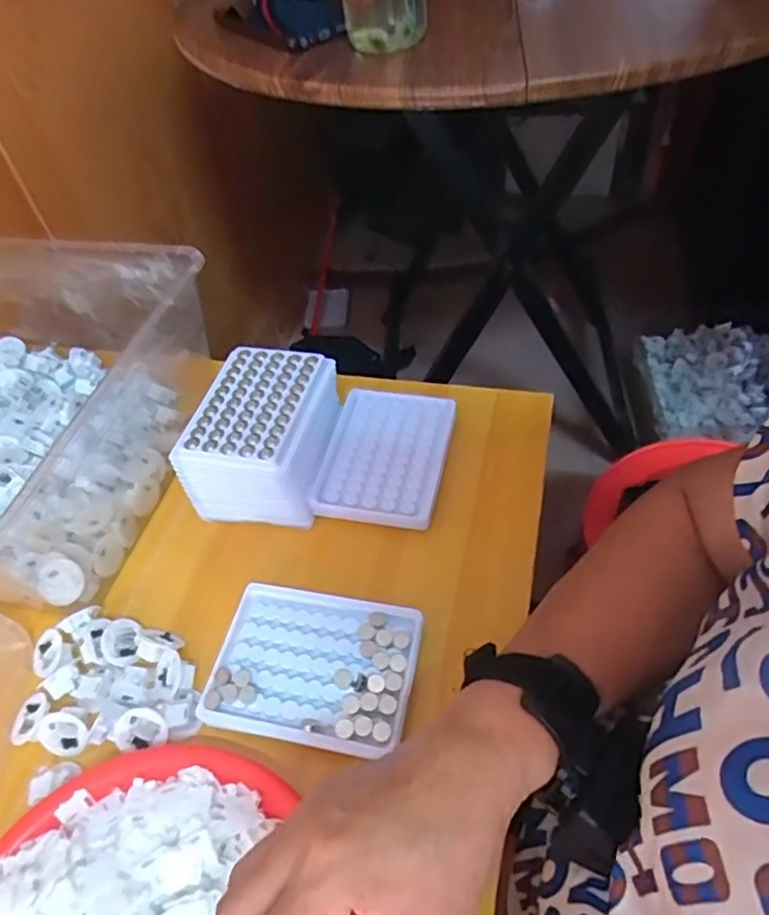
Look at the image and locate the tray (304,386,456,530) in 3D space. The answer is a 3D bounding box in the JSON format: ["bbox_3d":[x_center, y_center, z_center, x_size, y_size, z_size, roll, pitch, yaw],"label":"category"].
[{"bbox_3d":[0.002,-0.005,0.535,0.096,0.014,0.130,6,51,11],"label":"tray"}]

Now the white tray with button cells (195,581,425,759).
[{"bbox_3d":[-0.046,0.135,0.421,0.130,0.010,0.096,7,51,13],"label":"white tray with button cells"}]

